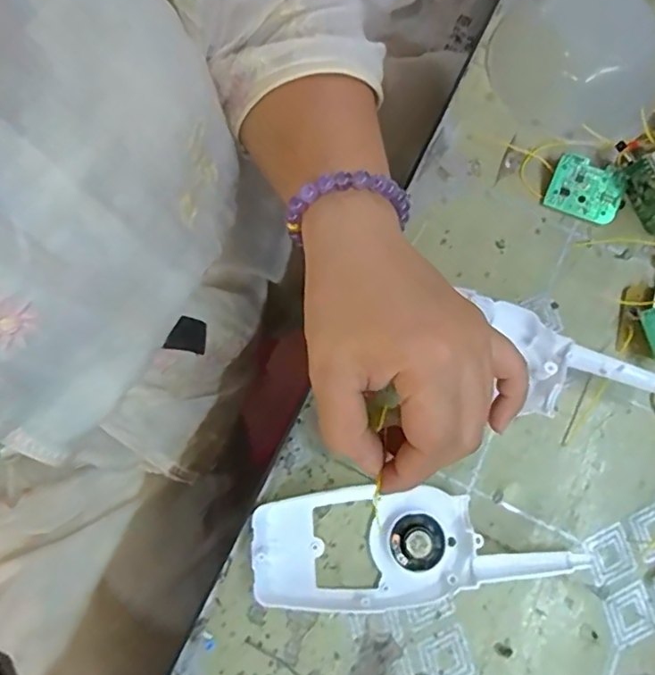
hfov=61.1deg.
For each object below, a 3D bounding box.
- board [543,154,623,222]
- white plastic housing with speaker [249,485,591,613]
[{"bbox_3d":[0.156,-0.089,0.335,0.043,0.004,0.033,20,98,3],"label":"board"},{"bbox_3d":[0.043,0.108,0.283,0.160,0.013,0.058,-1,77,1],"label":"white plastic housing with speaker"}]

